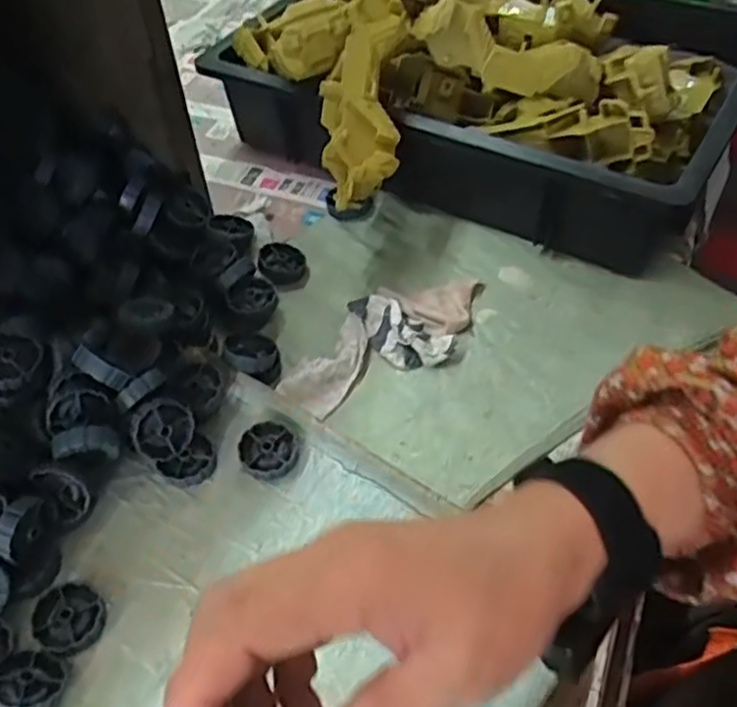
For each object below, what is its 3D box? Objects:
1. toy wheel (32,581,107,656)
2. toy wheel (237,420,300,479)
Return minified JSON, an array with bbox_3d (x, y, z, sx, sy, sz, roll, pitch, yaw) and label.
[{"bbox_3d":[-0.169,0.151,0.404,0.040,0.010,0.035,26,60,22],"label":"toy wheel"},{"bbox_3d":[-0.066,0.063,0.469,0.038,0.009,0.037,-2,54,3],"label":"toy wheel"}]

